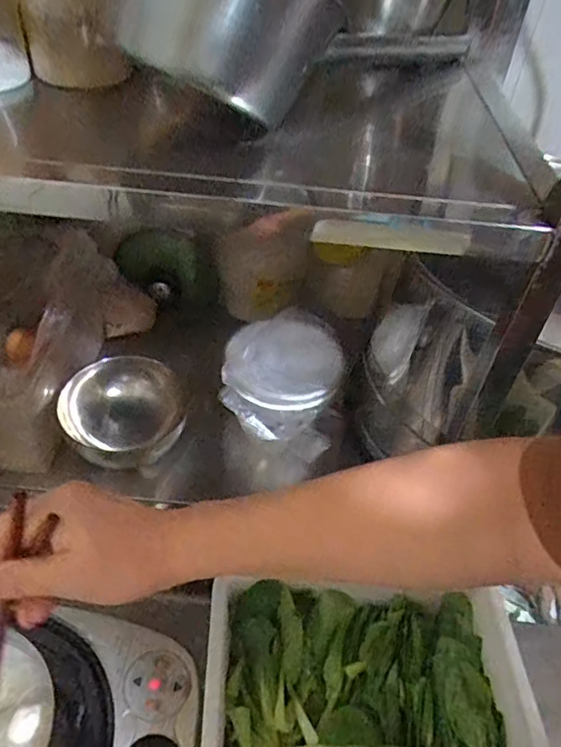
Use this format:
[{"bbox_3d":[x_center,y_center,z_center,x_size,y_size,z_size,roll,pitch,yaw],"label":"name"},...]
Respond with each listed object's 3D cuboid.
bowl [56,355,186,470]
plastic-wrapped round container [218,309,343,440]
[{"bbox_3d":[-0.191,0.051,0.686,0.144,0.079,0.124,-2,45,-8],"label":"bowl"},{"bbox_3d":[0.006,-0.006,0.724,0.149,0.107,0.150,7,44,2],"label":"plastic-wrapped round container"}]

